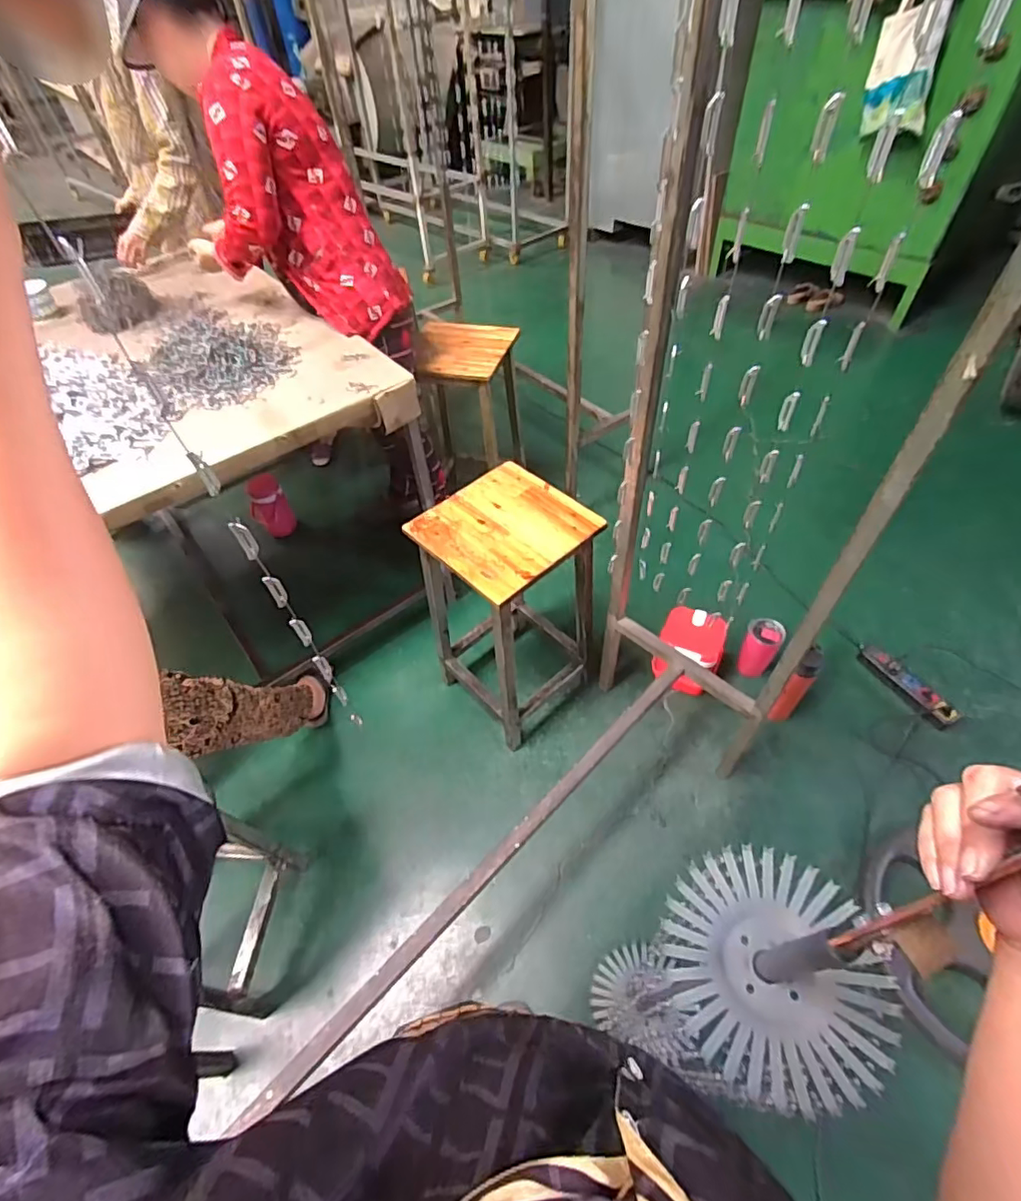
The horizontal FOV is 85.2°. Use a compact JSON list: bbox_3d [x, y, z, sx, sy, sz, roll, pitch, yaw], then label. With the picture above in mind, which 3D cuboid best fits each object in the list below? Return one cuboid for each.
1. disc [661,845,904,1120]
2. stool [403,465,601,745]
[{"bbox_3d":[0.250,0.345,0.524,0.193,0.023,0.197,-2,50,3],"label":"disc"},{"bbox_3d":[0.000,0.023,1.336,0.311,0.588,0.309,-37,57,-24],"label":"stool"}]

